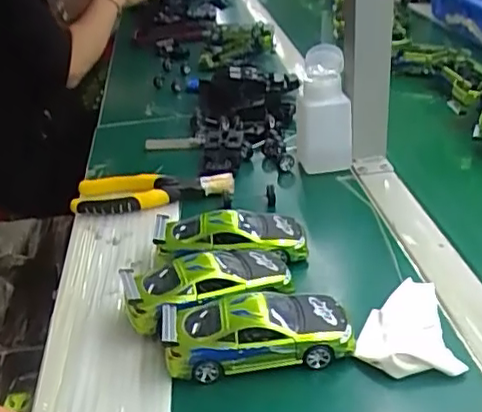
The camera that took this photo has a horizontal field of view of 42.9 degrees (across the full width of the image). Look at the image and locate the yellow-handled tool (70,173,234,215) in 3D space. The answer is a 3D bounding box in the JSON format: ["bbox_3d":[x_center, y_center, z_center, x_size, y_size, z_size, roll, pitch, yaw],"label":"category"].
[{"bbox_3d":[-0.094,-0.011,0.650,0.167,0.028,0.052,-1,30,7],"label":"yellow-handled tool"}]

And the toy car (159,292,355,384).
[{"bbox_3d":[0.010,0.090,0.435,0.127,0.041,0.054,-9,29,-4],"label":"toy car"}]

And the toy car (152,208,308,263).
[{"bbox_3d":[-0.009,0.030,0.545,0.133,0.044,0.064,-1,29,10],"label":"toy car"}]

